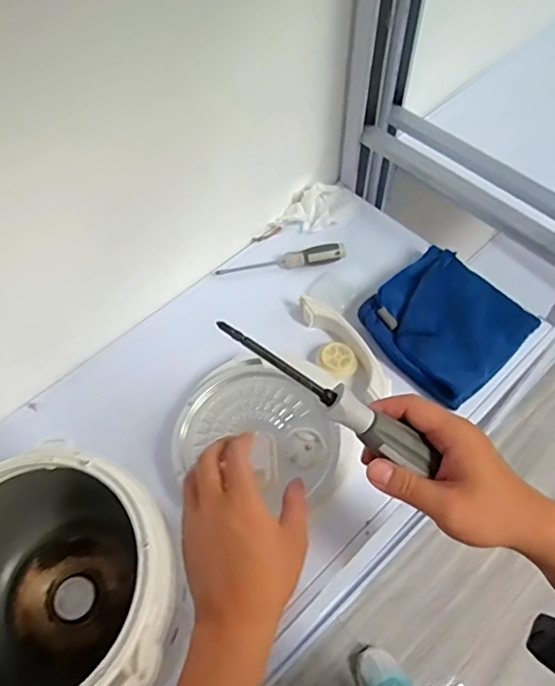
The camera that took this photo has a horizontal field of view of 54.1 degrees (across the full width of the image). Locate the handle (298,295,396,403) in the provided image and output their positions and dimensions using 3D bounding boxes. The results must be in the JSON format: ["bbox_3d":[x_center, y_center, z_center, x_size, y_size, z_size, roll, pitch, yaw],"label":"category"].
[{"bbox_3d":[0.085,0.002,0.687,0.036,0.032,0.169,-29,62,-15],"label":"handle"}]

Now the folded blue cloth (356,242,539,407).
[{"bbox_3d":[0.218,-0.030,0.697,0.175,0.035,0.169,-40,66,-21],"label":"folded blue cloth"}]

